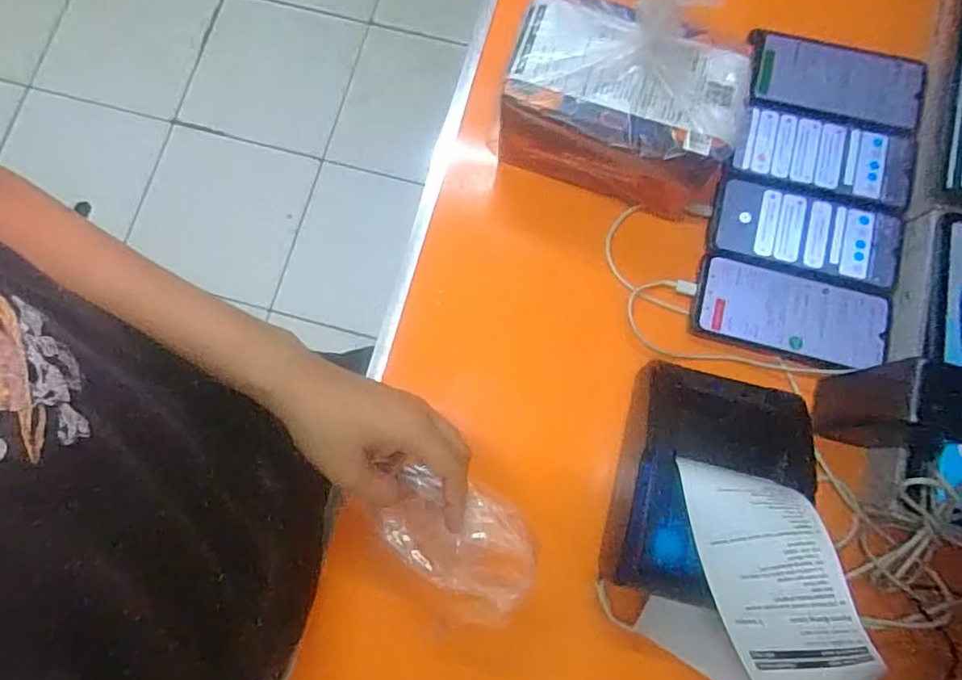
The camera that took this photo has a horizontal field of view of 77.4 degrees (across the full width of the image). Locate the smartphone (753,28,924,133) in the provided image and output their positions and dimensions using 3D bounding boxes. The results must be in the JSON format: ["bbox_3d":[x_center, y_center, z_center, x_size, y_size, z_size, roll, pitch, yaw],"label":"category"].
[{"bbox_3d":[0.322,-0.238,0.545,0.151,0.015,0.067,14,80,4],"label":"smartphone"}]

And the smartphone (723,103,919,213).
[{"bbox_3d":[0.305,-0.166,0.536,0.153,0.008,0.077,14,80,4],"label":"smartphone"}]

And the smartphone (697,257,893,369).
[{"bbox_3d":[0.267,-0.024,0.514,0.156,0.007,0.072,16,81,4],"label":"smartphone"}]

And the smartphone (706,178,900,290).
[{"bbox_3d":[0.286,-0.095,0.529,0.156,0.015,0.072,14,80,4],"label":"smartphone"}]

